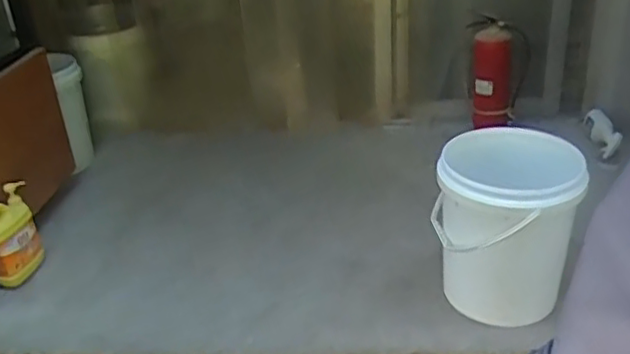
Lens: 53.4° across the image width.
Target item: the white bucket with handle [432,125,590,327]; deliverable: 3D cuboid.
[{"bbox_3d":[0.448,0.122,1.470,0.316,0.396,0.259,-2,29,8],"label":"white bucket with handle"}]

